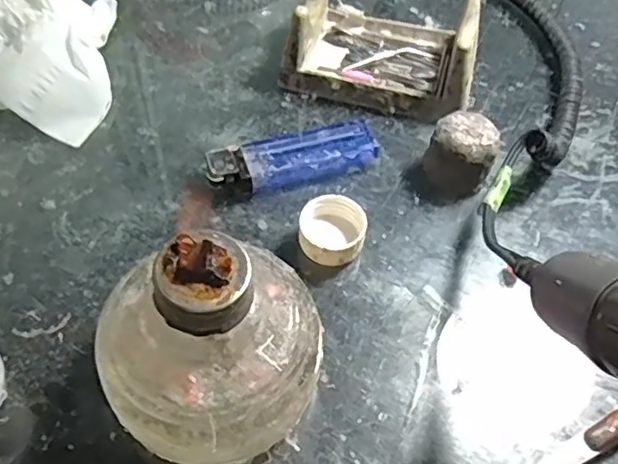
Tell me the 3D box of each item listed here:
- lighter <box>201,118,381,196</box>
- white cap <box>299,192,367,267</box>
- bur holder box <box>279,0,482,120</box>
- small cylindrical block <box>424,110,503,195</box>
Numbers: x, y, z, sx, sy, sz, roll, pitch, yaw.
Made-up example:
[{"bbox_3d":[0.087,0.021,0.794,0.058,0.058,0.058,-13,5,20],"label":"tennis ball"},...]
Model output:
[{"bbox_3d":[-0.007,-0.034,0.302,0.080,0.014,0.024,-14,56,-13],"label":"lighter"},{"bbox_3d":[0.010,-0.001,0.279,0.028,0.016,0.035,7,54,2],"label":"white cap"},{"bbox_3d":[0.041,-0.102,0.335,0.093,0.043,0.065,14,55,7],"label":"bur holder box"},{"bbox_3d":[0.071,-0.036,0.296,0.029,0.033,0.023,18,56,10],"label":"small cylindrical block"}]

